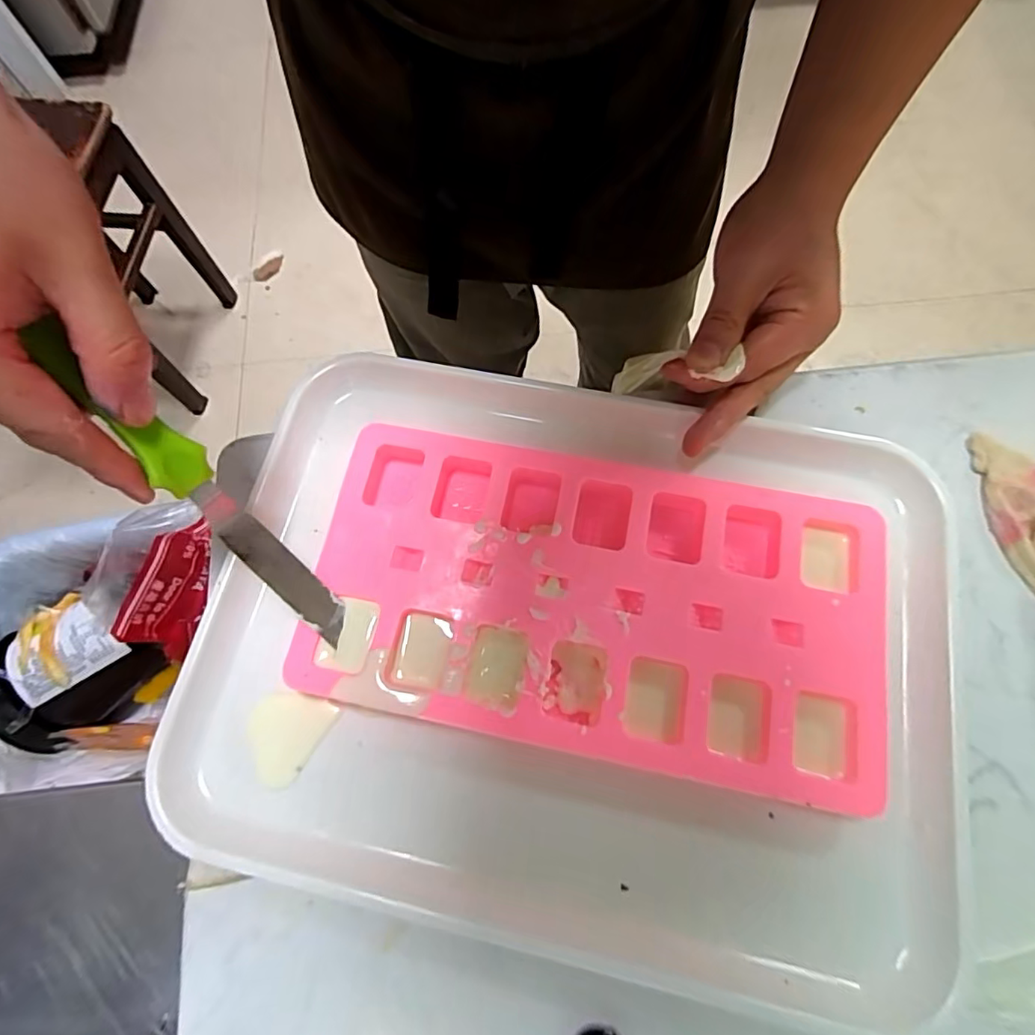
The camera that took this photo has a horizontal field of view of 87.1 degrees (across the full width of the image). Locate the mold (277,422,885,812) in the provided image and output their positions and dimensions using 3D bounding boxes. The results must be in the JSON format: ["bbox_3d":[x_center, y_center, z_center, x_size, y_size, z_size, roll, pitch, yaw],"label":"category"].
[{"bbox_3d":[0.037,0.041,0.284,0.280,0.021,0.150,11,72,5],"label":"mold"}]

